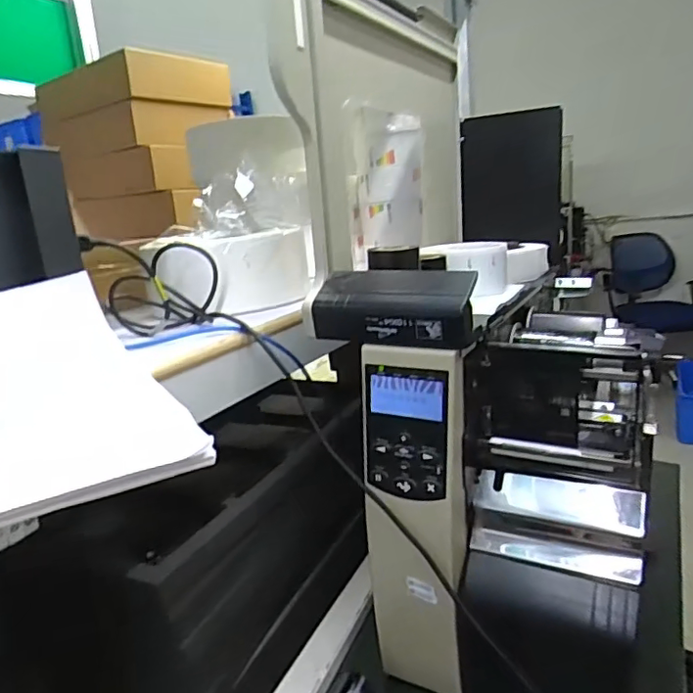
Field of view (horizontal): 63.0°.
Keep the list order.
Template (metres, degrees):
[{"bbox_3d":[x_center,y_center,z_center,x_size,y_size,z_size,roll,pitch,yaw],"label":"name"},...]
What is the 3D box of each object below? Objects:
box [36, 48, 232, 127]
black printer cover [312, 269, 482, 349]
[{"bbox_3d":[-0.459,-0.549,1.225,0.384,0.085,0.258,7,19,39],"label":"box"},{"bbox_3d":[0.043,-0.037,0.533,0.164,0.061,0.049,5,18,32],"label":"black printer cover"}]

